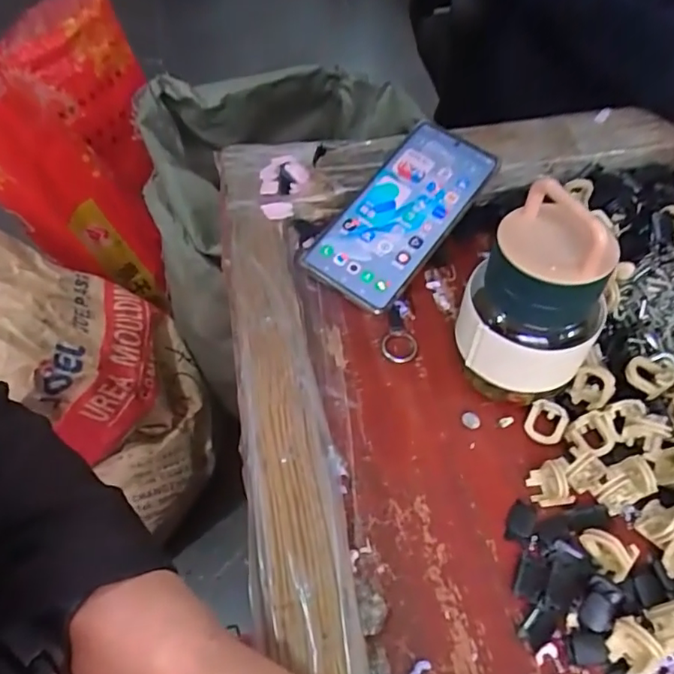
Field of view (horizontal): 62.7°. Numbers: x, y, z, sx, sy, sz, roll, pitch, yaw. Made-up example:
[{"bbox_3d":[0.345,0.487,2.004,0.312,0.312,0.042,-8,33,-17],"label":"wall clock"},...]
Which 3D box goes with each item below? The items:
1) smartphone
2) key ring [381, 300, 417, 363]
[{"bbox_3d":[0.048,-0.096,0.417,0.078,0.011,0.159,36,76,15],"label":"smartphone"},{"bbox_3d":[0.042,-0.005,0.381,0.022,0.005,0.050,-1,51,2],"label":"key ring"}]

